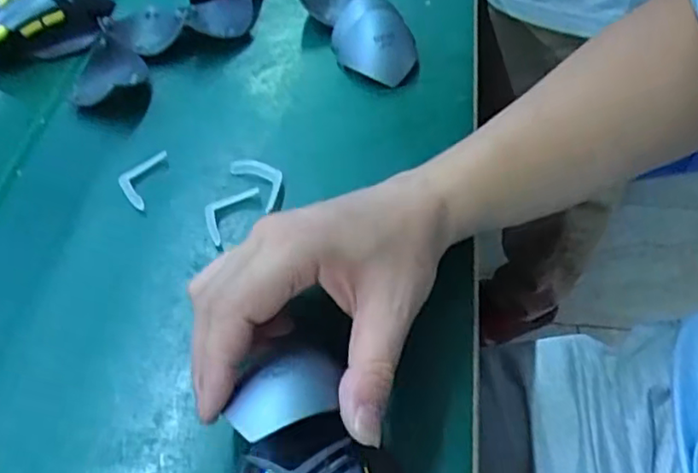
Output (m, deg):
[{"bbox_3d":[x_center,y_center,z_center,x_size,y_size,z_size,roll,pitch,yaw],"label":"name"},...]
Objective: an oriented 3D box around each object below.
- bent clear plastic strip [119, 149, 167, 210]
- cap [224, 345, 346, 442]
[{"bbox_3d":[-0.138,-0.038,0.412,0.025,0.006,0.046,10,55,6],"label":"bent clear plastic strip"},{"bbox_3d":[-0.027,0.064,0.270,0.051,0.021,0.037,-23,58,-16],"label":"cap"}]

